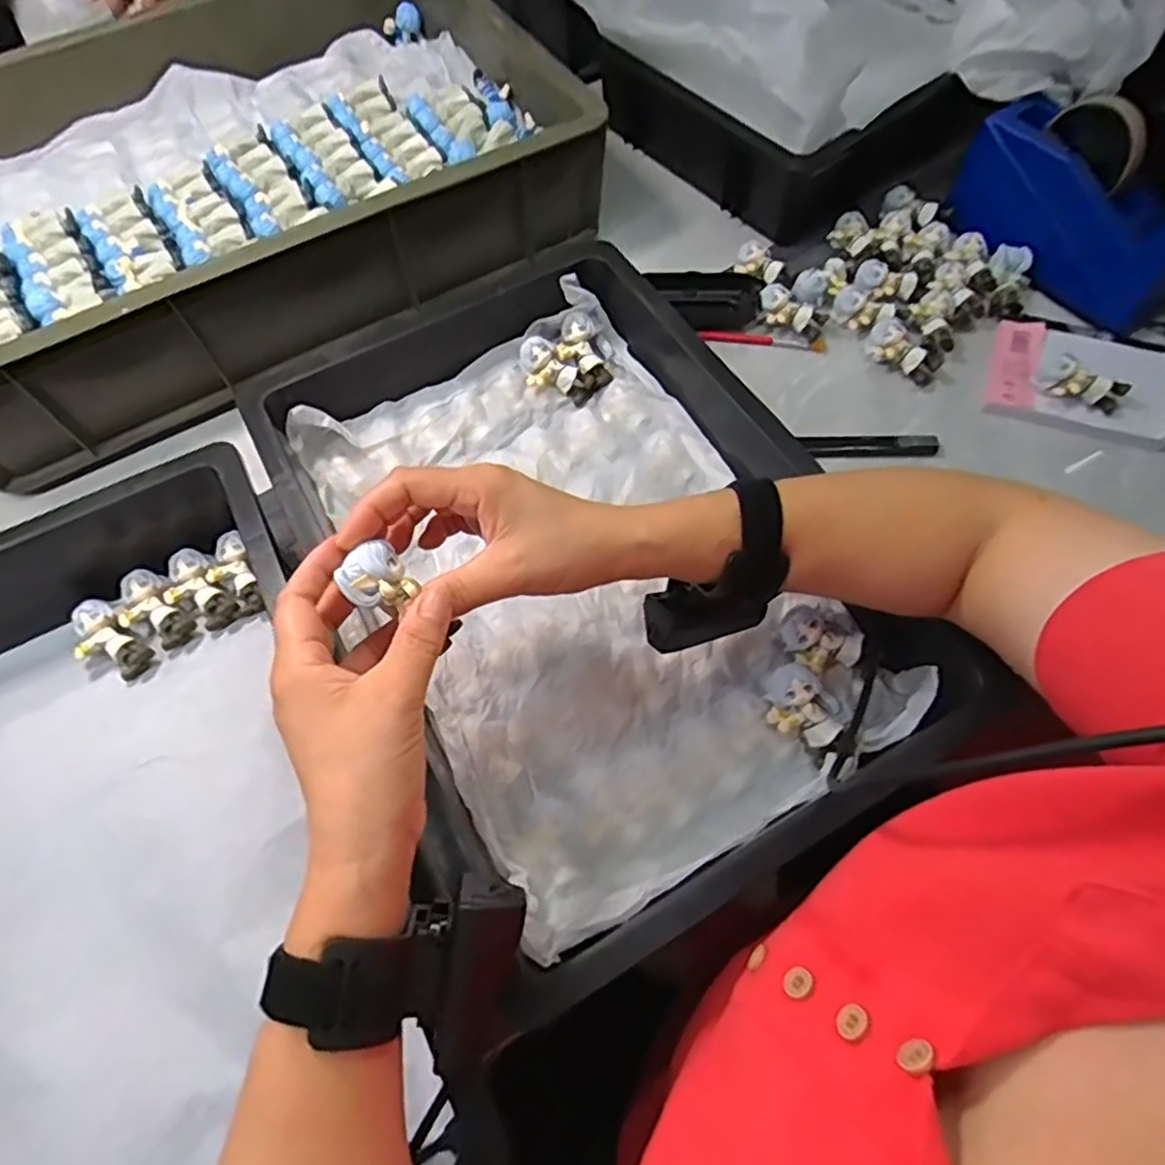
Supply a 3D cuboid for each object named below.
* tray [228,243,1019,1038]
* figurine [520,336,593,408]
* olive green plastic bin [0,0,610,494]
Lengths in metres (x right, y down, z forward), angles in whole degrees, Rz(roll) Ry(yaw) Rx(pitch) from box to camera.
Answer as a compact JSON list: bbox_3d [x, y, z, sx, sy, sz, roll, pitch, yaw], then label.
[{"bbox_3d":[-0.001,-0.018,0.454,0.299,0.076,0.428,-28,65,-11],"label":"tray"},{"bbox_3d":[-0.023,-0.168,0.556,0.066,0.021,0.035,39,68,-10],"label":"figurine"},{"bbox_3d":[-0.323,-0.368,0.636,0.571,0.130,0.394,-27,65,-11],"label":"olive green plastic bin"}]

